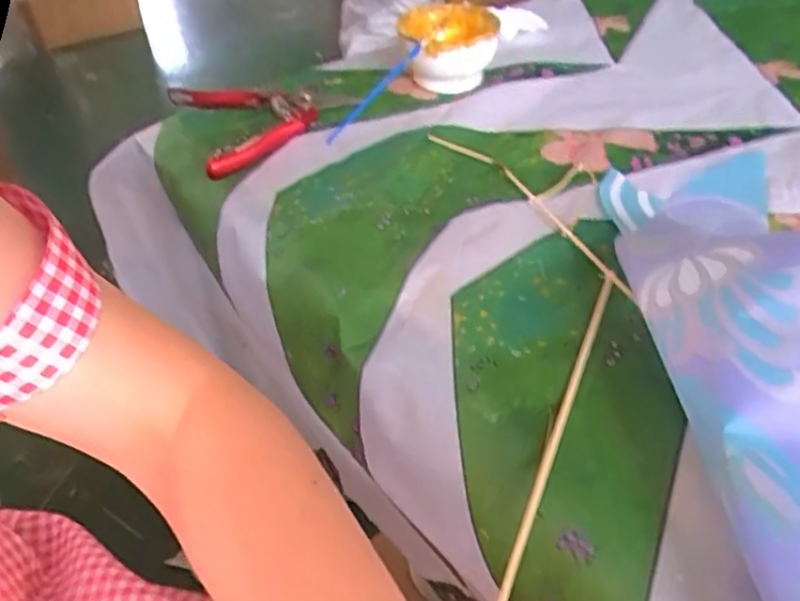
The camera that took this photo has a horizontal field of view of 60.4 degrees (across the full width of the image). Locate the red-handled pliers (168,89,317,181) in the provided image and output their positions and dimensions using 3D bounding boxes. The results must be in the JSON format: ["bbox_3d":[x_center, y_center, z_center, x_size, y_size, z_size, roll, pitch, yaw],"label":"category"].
[{"bbox_3d":[-0.136,-0.168,0.627,0.114,0.026,0.167,-19,38,-18],"label":"red-handled pliers"}]

